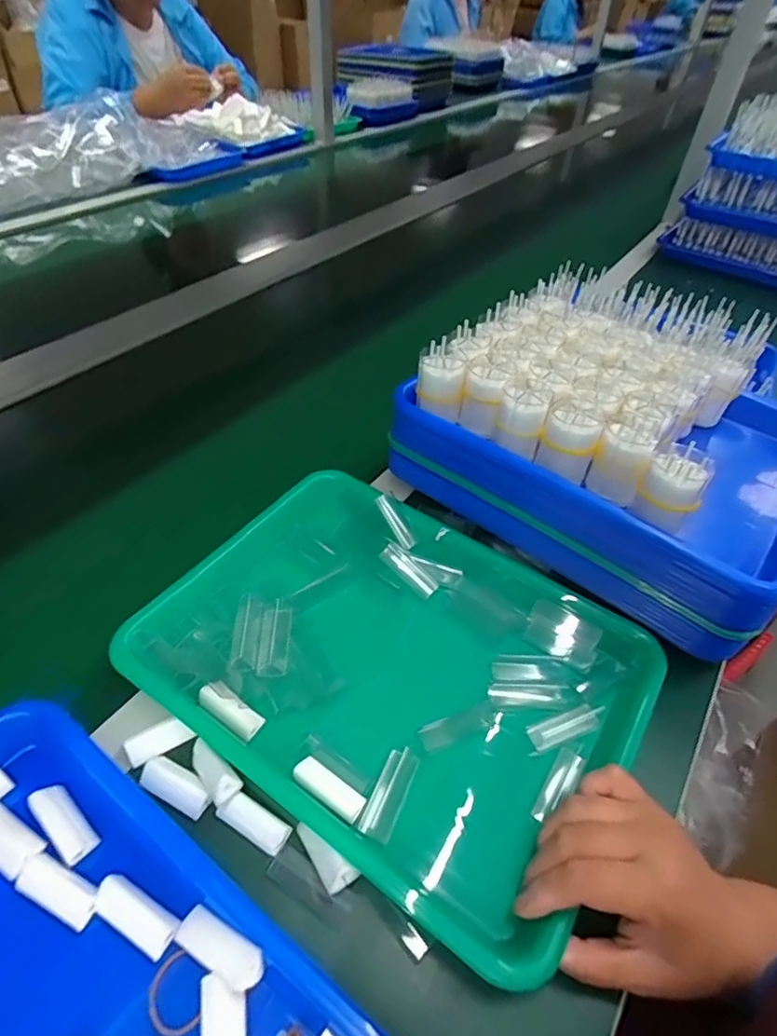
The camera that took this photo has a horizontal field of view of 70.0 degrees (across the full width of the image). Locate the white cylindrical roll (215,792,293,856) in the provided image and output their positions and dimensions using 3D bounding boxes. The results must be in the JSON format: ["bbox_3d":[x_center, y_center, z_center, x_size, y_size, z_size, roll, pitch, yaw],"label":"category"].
[{"bbox_3d":[-0.080,0.182,0.333,0.043,0.015,0.017,24,49,18],"label":"white cylindrical roll"}]

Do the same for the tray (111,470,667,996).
[{"bbox_3d":[0.001,0.102,0.410,0.337,0.052,0.246,26,50,24],"label":"tray"}]

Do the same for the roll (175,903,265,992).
[{"bbox_3d":[-0.084,0.216,0.278,0.047,0.014,0.018,13,40,28],"label":"roll"}]

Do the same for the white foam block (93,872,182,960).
[{"bbox_3d":[-0.133,0.209,0.292,0.048,0.012,0.019,24,49,18],"label":"white foam block"}]

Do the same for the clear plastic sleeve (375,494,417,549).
[{"bbox_3d":[0.006,0.003,0.488,0.013,0.005,0.054,-27,75,-25],"label":"clear plastic sleeve"}]

